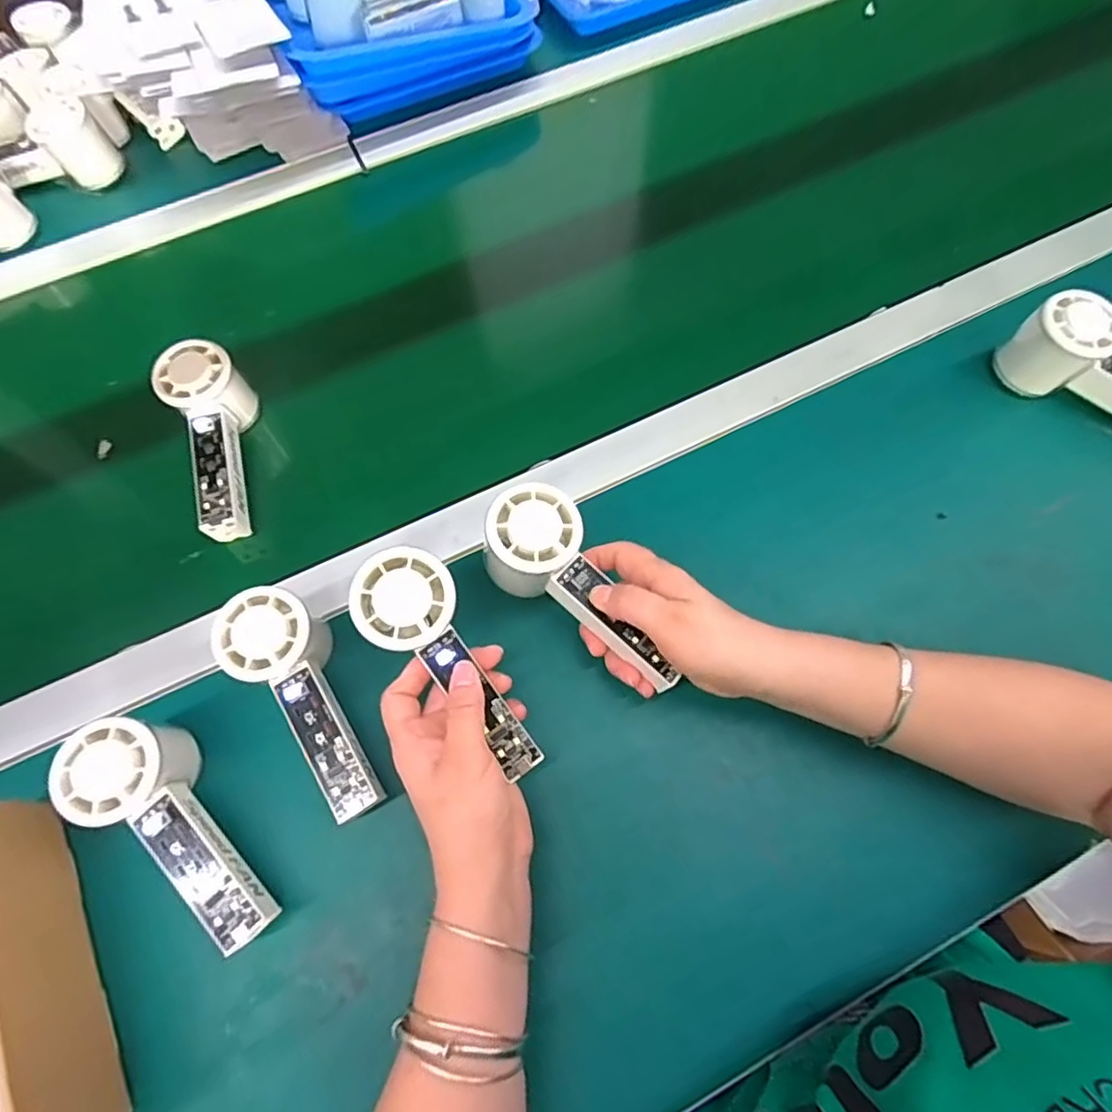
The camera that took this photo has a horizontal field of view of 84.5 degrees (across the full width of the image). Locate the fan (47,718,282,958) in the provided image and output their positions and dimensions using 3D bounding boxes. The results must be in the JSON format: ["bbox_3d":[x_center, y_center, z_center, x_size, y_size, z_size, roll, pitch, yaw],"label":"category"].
[{"bbox_3d":[-0.223,0.161,0.364,0.057,0.060,0.153,-40,87,-13],"label":"fan"}]

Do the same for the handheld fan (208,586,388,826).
[{"bbox_3d":[-0.156,0.090,0.387,0.053,0.045,0.149,-30,84,-10],"label":"handheld fan"}]

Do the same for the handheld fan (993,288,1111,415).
[{"bbox_3d":[0.414,-0.129,0.452,0.151,0.062,0.047,39,74,17],"label":"handheld fan"}]

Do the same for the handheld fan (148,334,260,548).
[{"bbox_3d":[-0.266,-0.084,0.478,0.059,0.062,0.154,-14,80,-3],"label":"handheld fan"}]

